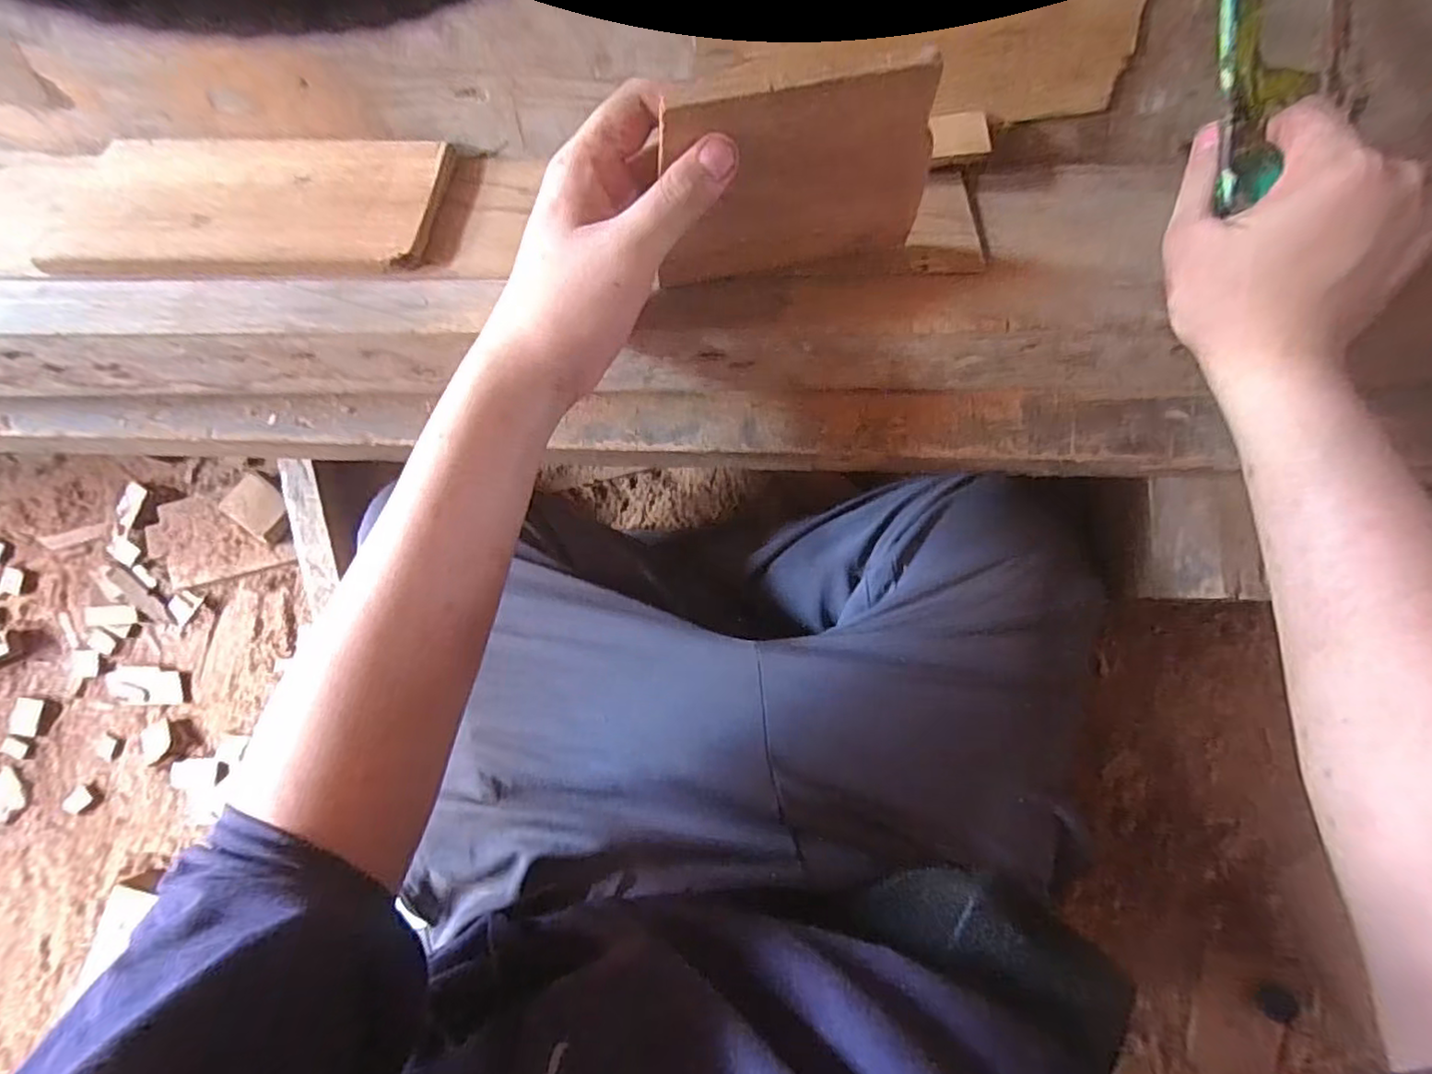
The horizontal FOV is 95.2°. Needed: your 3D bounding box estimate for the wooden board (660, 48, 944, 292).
[{"bbox_3d":[0.038,-0.169,0.314,0.129,0.102,0.011,-12,70,1],"label":"wooden board"}]

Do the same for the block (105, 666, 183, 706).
[{"bbox_3d":[-0.608,0.159,0.695,0.076,0.010,0.040,2,83,-1],"label":"block"}]

